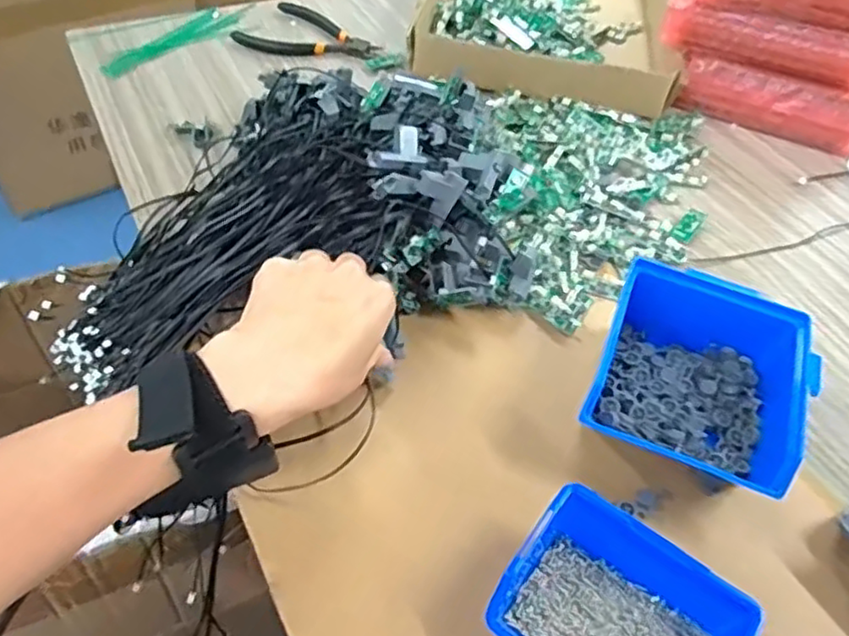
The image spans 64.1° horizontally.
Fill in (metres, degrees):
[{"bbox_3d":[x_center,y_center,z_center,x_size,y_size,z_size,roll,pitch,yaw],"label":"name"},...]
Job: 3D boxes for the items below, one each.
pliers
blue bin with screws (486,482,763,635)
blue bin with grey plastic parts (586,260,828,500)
[{"bbox_3d":[-0.113,-0.304,0.737,0.140,0.024,0.106,20,50,11],"label":"pliers"},{"bbox_3d":[0.096,0.147,0.332,0.109,0.037,0.081,32,53,20],"label":"blue bin with screws"},{"bbox_3d":[0.166,0.037,0.419,0.115,0.058,0.131,25,51,15],"label":"blue bin with grey plastic parts"}]

